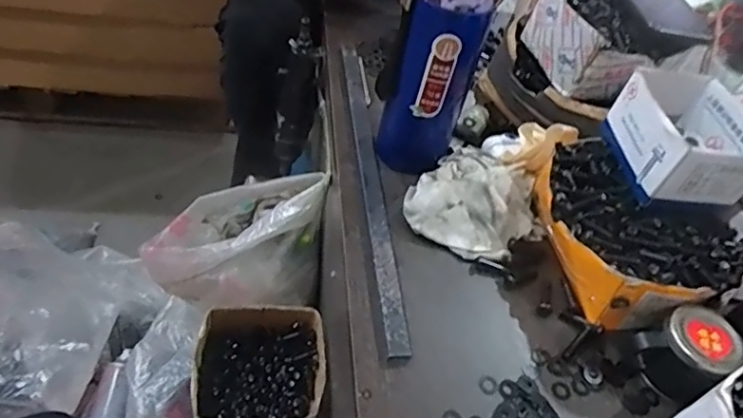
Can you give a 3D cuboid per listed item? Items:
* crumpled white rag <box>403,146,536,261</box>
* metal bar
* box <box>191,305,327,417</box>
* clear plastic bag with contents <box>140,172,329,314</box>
[{"bbox_3d":[0.107,-0.010,0.563,0.108,0.033,0.132,32,50,17],"label":"crumpled white rag"},{"bbox_3d":[-0.005,-0.045,0.590,0.024,0.014,0.432,2,48,-11],"label":"metal bar"},{"bbox_3d":[-0.128,0.201,0.653,0.146,0.108,0.136,-2,49,-13],"label":"box"},{"bbox_3d":[-0.187,0.031,0.763,0.243,0.165,0.143,12,47,-1],"label":"clear plastic bag with contents"}]

